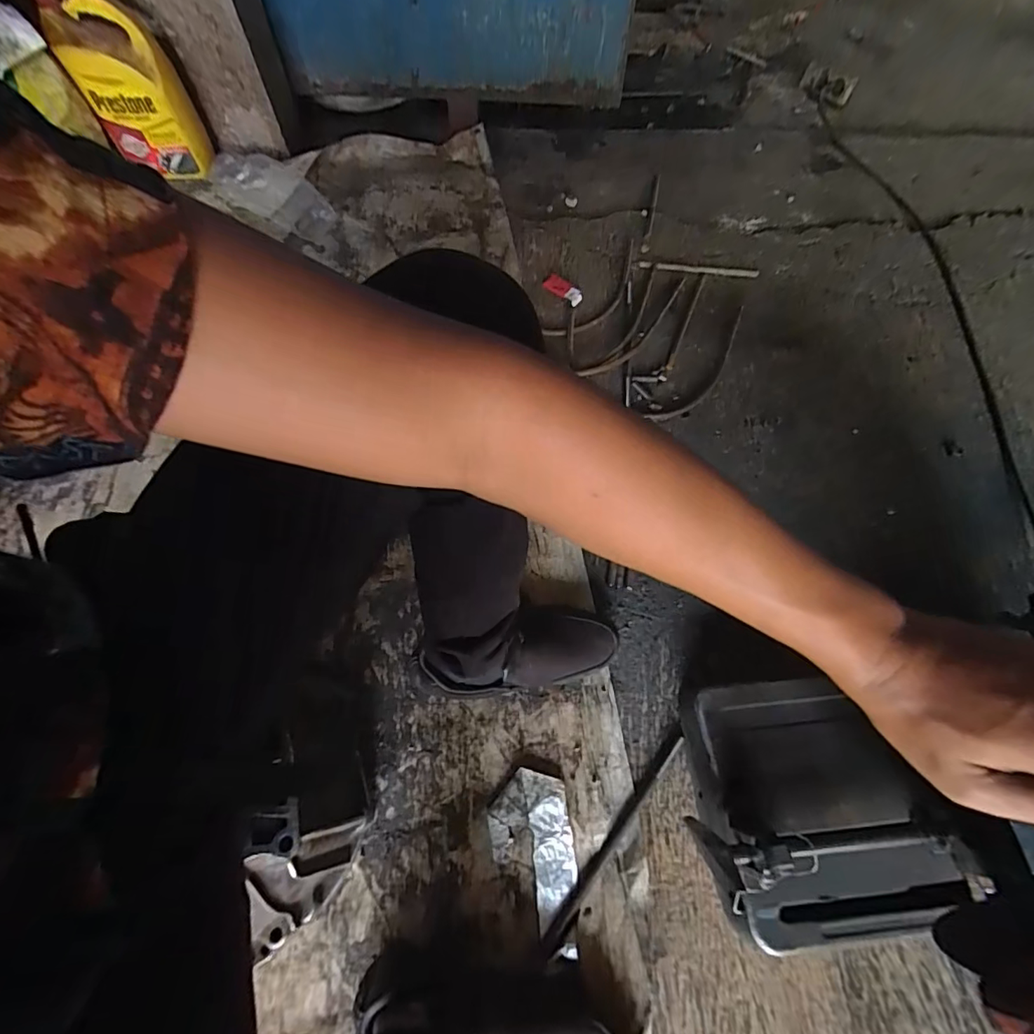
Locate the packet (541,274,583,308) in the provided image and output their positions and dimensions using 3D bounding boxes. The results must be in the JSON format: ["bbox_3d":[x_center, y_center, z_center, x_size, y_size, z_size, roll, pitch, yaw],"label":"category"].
[{"bbox_3d":[0.091,-0.438,0.948,0.080,0.014,0.039,32,77,7],"label":"packet"}]

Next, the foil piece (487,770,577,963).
[{"bbox_3d":[0.019,0.388,0.562,0.093,0.017,0.173,-8,64,-2],"label":"foil piece"}]

